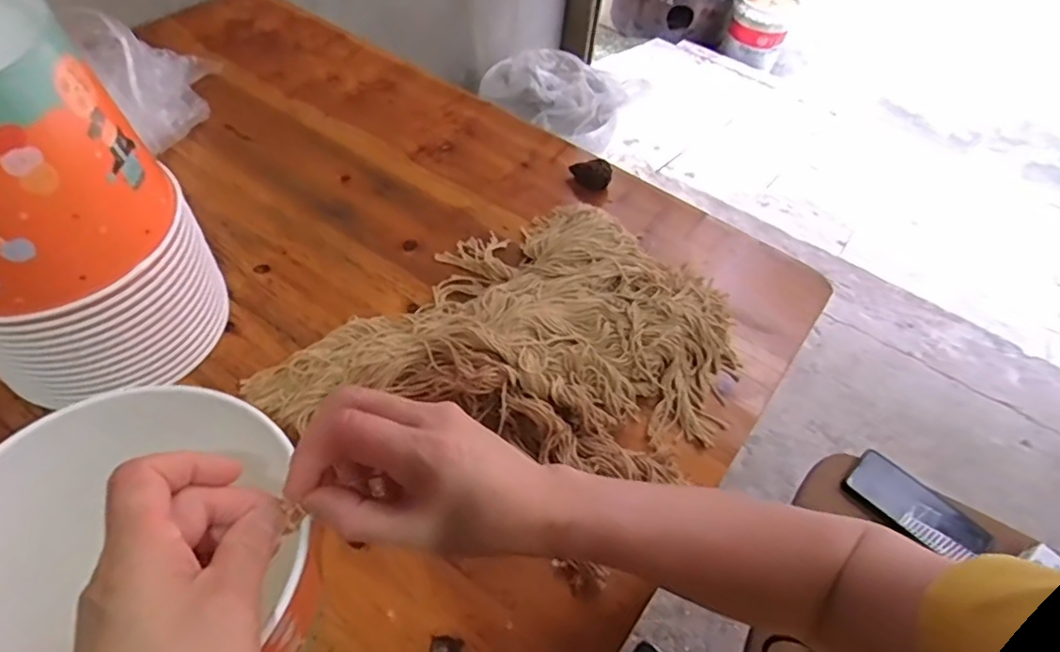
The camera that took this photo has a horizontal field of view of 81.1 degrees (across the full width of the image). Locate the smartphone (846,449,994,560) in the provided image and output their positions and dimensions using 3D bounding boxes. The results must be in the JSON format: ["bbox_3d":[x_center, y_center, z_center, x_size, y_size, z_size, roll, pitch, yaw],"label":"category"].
[{"bbox_3d":[0.481,0.224,0.770,0.072,0.014,0.157,-41,63,-21],"label":"smartphone"}]

